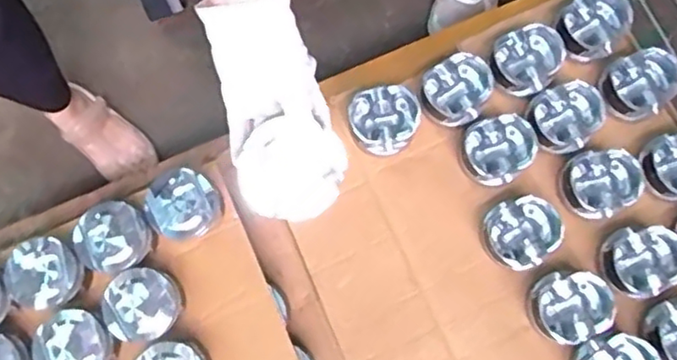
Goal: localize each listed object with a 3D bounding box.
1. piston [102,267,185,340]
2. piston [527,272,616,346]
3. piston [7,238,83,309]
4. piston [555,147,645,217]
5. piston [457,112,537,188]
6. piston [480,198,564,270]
[{"bbox_3d":[-0.232,0.148,0.762,0.085,0.050,0.078,0,78,1],"label":"piston"},{"bbox_3d":[0.267,0.150,0.743,0.082,0.055,0.077,0,78,1],"label":"piston"},{"bbox_3d":[-0.354,0.115,0.785,0.081,0.063,0.082,0,78,1],"label":"piston"},{"bbox_3d":[0.315,0.005,0.775,0.083,0.051,0.076,0,78,1],"label":"piston"},{"bbox_3d":[0.194,-0.037,0.781,0.084,0.044,0.079,-24,78,-4],"label":"piston"},{"bbox_3d":[0.216,0.062,0.765,0.083,0.046,0.081,0,78,1],"label":"piston"}]

